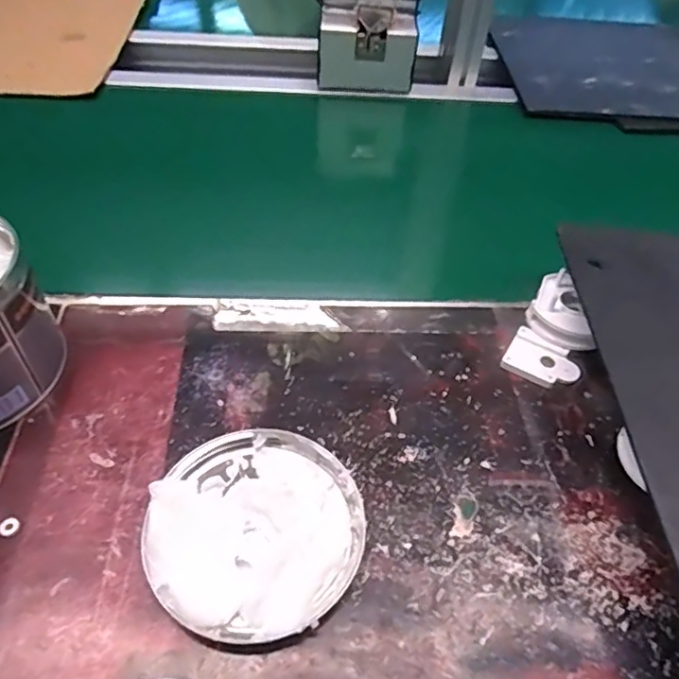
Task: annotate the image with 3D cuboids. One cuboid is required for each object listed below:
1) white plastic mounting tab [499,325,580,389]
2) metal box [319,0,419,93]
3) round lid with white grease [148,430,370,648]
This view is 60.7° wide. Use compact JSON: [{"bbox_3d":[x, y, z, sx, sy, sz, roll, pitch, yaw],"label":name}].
[{"bbox_3d":[0.159,0.017,0.456,0.055,0.011,0.042,29,53,21],"label":"white plastic mounting tab"},{"bbox_3d":[0.037,-0.405,0.745,0.126,0.138,0.073,0,48,-4],"label":"metal box"},{"bbox_3d":[-0.051,0.112,0.352,0.125,0.015,0.126,2,48,-2],"label":"round lid with white grease"}]

